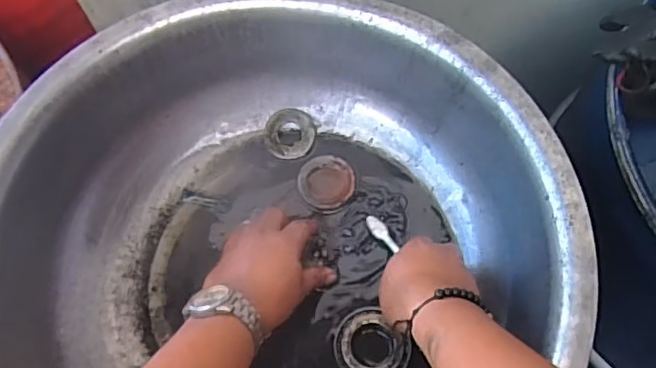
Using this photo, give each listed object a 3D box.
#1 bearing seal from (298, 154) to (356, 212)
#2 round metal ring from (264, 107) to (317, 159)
[{"bbox_3d":[-0.001,-0.003,0.631,0.060,0.013,0.062,-1,64,2],"label":"bearing seal"},{"bbox_3d":[-0.042,-0.055,0.648,0.056,0.011,0.056,-1,64,2],"label":"round metal ring"}]

